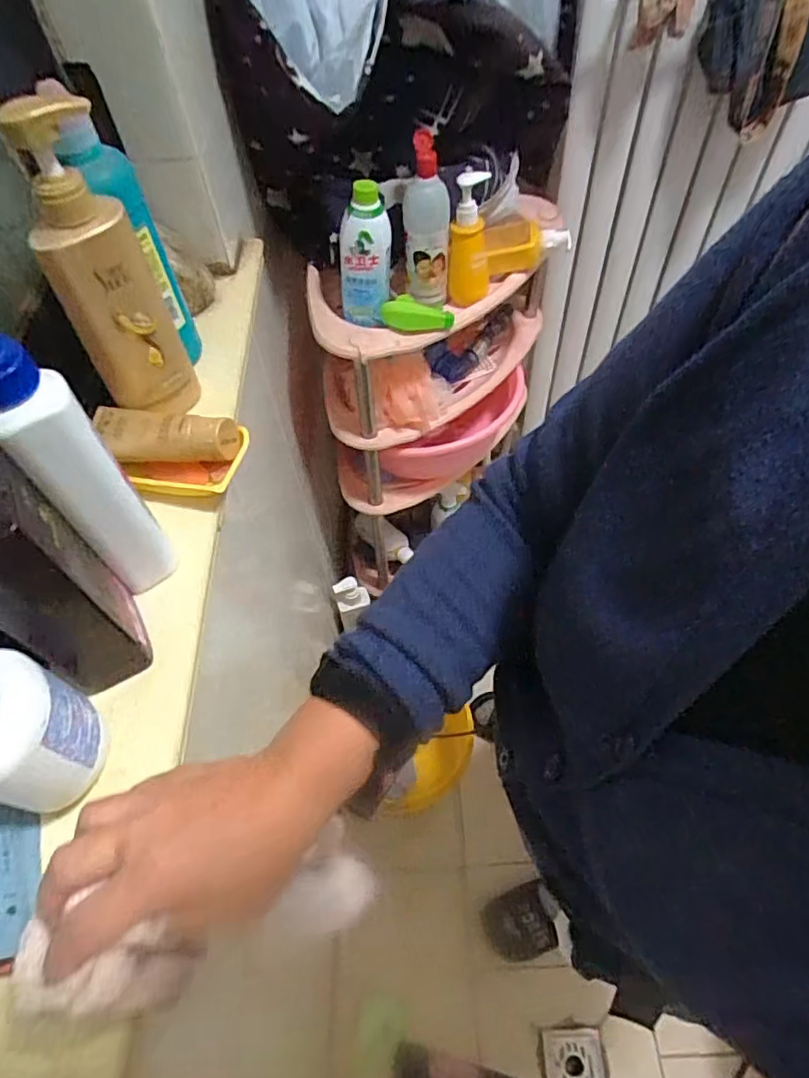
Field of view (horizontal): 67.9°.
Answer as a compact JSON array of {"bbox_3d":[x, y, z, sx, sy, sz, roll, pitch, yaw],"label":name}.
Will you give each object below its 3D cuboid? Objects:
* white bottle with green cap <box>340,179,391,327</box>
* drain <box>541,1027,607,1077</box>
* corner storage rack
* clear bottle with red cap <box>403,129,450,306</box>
[{"bbox_3d":[-0.052,-0.362,0.777,0.071,0.168,0.048,-3,56,1],"label":"white bottle with green cap"},{"bbox_3d":[0.292,0.906,1.038,0.103,0.022,0.097,-7,55,10],"label":"drain"},{"bbox_3d":[0.070,-0.281,0.999,0.427,0.466,0.198,-24,58,-12],"label":"corner storage rack"},{"bbox_3d":[0.030,-0.410,0.797,0.059,0.205,0.047,1,56,4],"label":"clear bottle with red cap"}]

